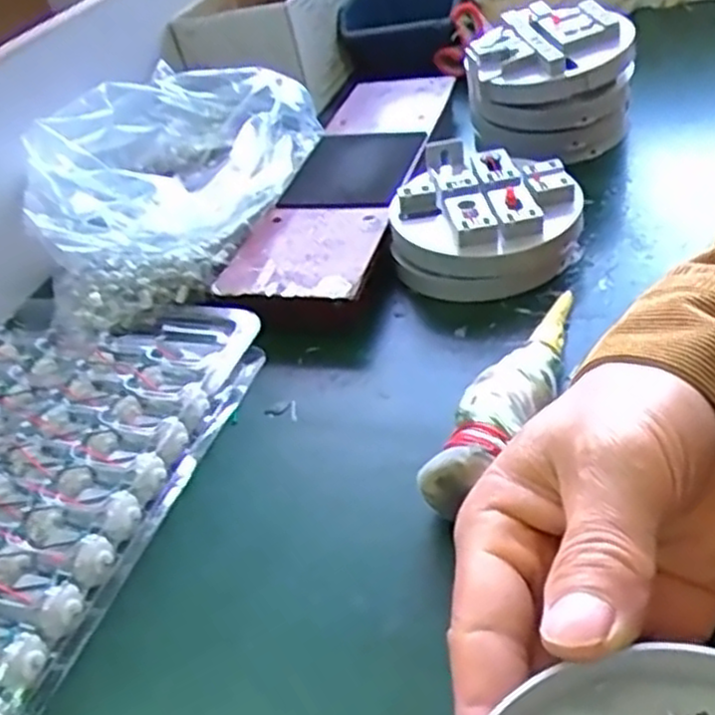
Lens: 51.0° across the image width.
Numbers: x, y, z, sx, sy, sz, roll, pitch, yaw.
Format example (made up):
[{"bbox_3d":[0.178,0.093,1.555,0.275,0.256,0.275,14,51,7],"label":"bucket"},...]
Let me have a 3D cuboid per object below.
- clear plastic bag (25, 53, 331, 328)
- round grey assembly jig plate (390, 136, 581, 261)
[{"bbox_3d":[-0.126,-0.124,0.493,0.159,0.071,0.228,12,45,32],"label":"clear plastic bag"},{"bbox_3d":[0.071,-0.082,0.426,0.098,0.044,0.101,-5,40,4],"label":"round grey assembly jig plate"}]

